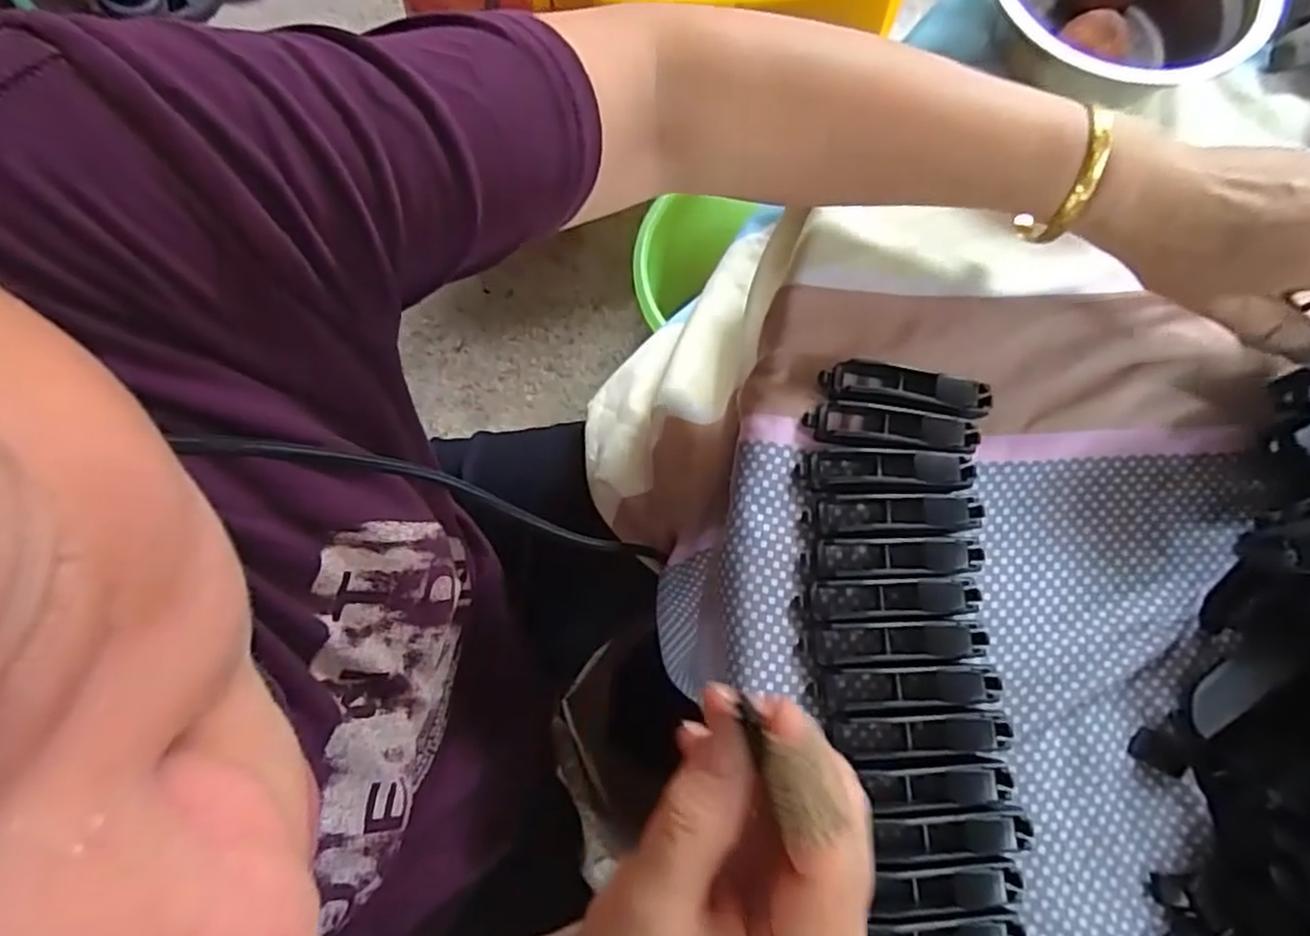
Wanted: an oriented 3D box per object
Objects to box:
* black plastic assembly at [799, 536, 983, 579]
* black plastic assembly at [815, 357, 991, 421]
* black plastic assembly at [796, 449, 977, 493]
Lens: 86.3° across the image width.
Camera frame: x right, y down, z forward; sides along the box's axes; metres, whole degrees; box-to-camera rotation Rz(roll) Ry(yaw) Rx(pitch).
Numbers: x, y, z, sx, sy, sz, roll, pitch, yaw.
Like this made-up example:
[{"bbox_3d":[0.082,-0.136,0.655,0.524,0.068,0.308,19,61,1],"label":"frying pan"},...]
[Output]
[{"bbox_3d":[0.103,0.039,0.304,0.077,0.017,0.018,0,75,0],"label":"black plastic assembly"},{"bbox_3d":[0.115,-0.035,0.317,0.074,0.015,0.022,11,75,3],"label":"black plastic assembly"},{"bbox_3d":[0.103,0.002,0.311,0.075,0.015,0.021,4,75,1],"label":"black plastic assembly"}]

